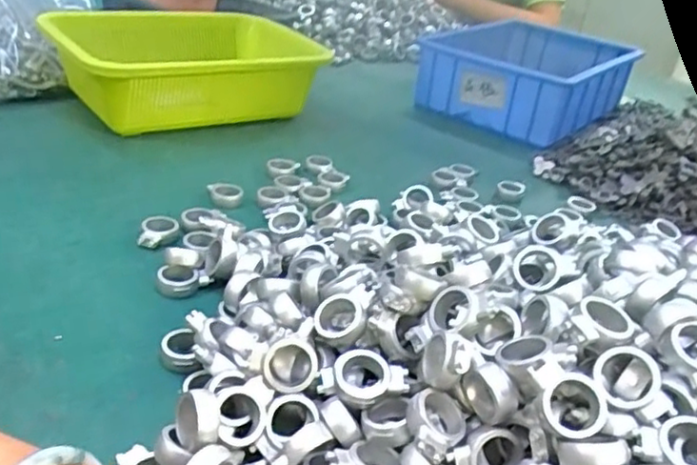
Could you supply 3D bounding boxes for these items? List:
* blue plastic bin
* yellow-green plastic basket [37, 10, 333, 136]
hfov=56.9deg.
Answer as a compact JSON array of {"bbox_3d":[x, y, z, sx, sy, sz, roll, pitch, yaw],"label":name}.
[{"bbox_3d":[0.240,-0.211,0.865,0.212,0.080,0.295,26,33,31],"label":"blue plastic bin"},{"bbox_3d":[-0.174,-0.179,0.699,0.275,0.083,0.196,-12,34,-32],"label":"yellow-green plastic basket"}]

